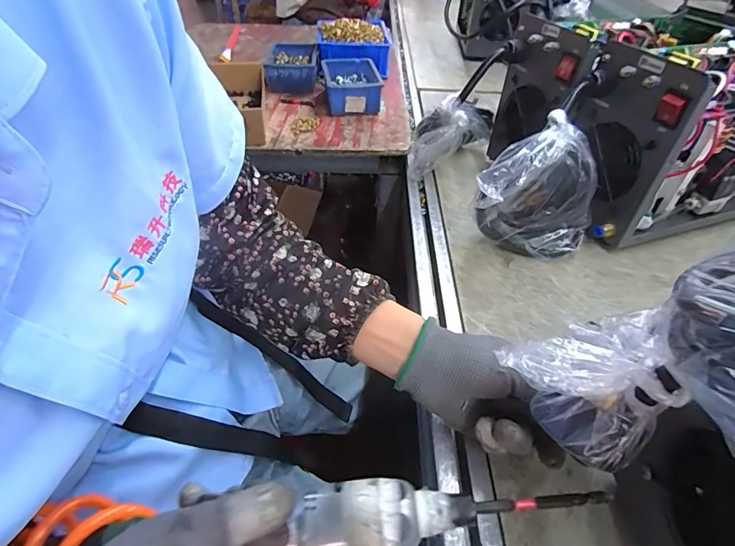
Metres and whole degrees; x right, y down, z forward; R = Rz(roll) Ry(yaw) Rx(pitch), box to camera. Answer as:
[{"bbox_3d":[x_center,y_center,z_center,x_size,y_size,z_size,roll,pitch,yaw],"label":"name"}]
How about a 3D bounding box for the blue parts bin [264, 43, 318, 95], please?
[{"bbox_3d":[-0.149,-0.404,0.831,0.094,0.051,0.151,-1,42,-4],"label":"blue parts bin"}]

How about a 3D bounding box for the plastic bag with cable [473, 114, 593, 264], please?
[{"bbox_3d":[0.179,-0.079,0.463,0.136,0.141,0.083,-20,47,-23],"label":"plastic bag with cable"}]

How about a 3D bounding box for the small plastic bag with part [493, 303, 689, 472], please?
[{"bbox_3d":[0.111,0.058,0.219,0.069,0.058,0.051,5,43,9],"label":"small plastic bag with part"}]

